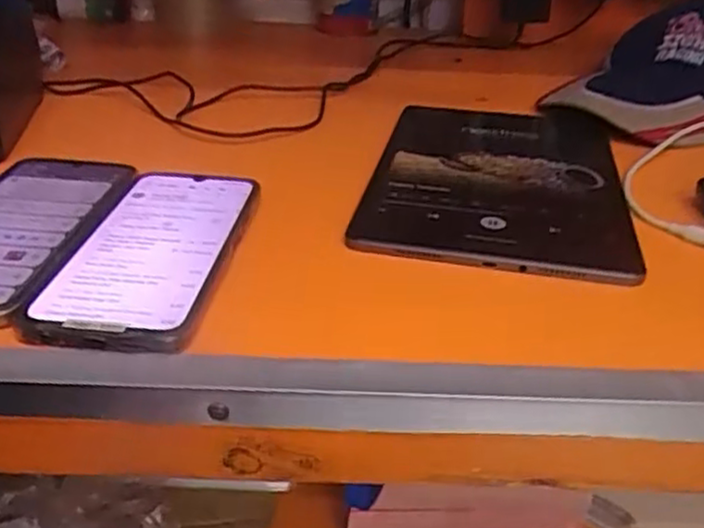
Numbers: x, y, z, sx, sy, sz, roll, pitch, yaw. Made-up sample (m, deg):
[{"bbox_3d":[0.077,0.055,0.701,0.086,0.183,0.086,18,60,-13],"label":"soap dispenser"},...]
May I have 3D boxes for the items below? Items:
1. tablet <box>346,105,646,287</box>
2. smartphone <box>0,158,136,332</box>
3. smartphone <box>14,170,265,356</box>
[{"bbox_3d":[0.097,-0.062,0.487,0.159,0.013,0.243,7,30,9],"label":"tablet"},{"bbox_3d":[-0.185,-0.019,0.389,0.089,0.012,0.166,3,30,2],"label":"smartphone"},{"bbox_3d":[-0.104,-0.009,0.380,0.084,0.012,0.168,4,30,3],"label":"smartphone"}]

